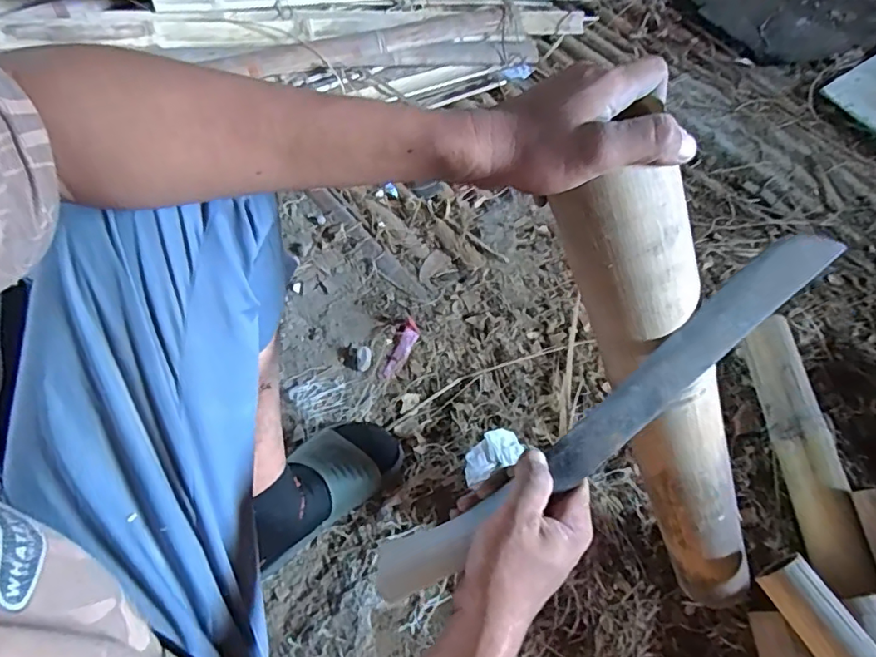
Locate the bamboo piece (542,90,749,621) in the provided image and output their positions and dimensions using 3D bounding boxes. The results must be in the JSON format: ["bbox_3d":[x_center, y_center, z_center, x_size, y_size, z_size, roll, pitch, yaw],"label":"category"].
[{"bbox_3d":[0.216,0.103,0.491,0.070,0.555,0.063,-42,37,-19],"label":"bamboo piece"}]

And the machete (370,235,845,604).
[{"bbox_3d":[0.120,0.065,0.394,0.395,0.016,0.044,-38,69,0],"label":"machete"}]

